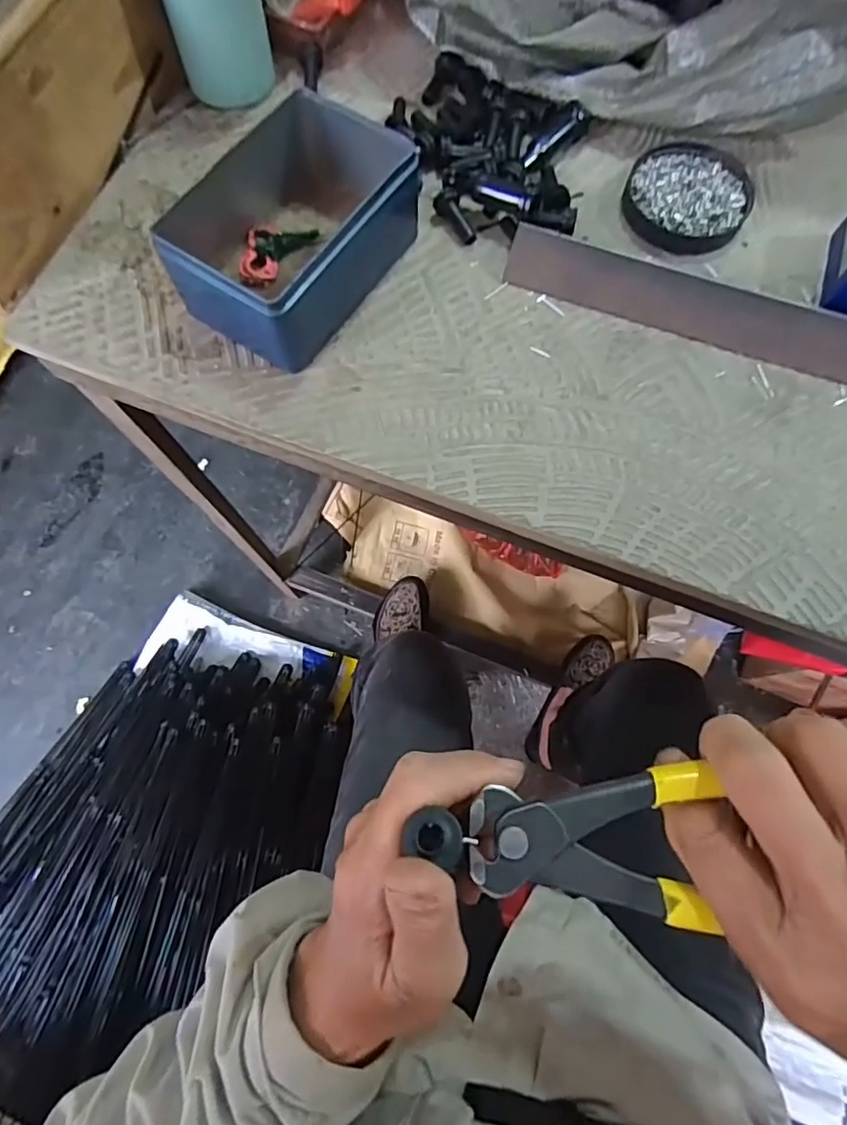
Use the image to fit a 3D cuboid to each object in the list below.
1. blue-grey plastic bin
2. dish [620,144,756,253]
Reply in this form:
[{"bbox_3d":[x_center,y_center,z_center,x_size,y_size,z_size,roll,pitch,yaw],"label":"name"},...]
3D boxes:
[{"bbox_3d":[-0.083,-0.212,0.366,0.112,0.060,0.149,32,76,9],"label":"blue-grey plastic bin"},{"bbox_3d":[0.183,-0.257,0.405,0.084,0.012,0.084,0,74,0],"label":"dish"}]

